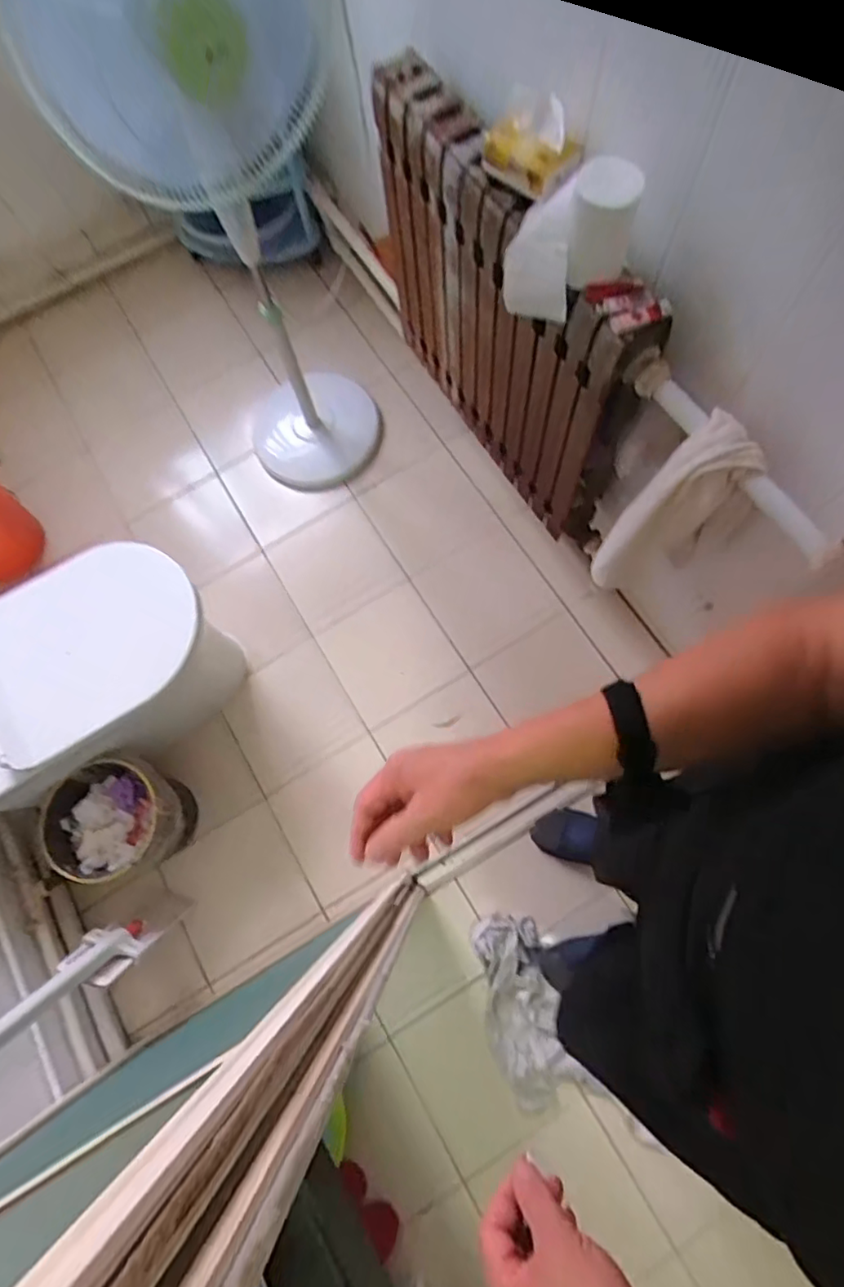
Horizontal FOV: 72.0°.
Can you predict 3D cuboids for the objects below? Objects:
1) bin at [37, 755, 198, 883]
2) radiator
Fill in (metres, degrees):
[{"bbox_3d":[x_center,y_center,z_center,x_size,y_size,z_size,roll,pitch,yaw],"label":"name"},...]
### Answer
[{"bbox_3d":[-0.653,0.392,1.288,0.245,0.233,0.236,-20,72,-3],"label":"bin"},{"bbox_3d":[0.143,-0.607,1.154,0.128,0.593,0.723,-34,74,-5],"label":"radiator"}]

